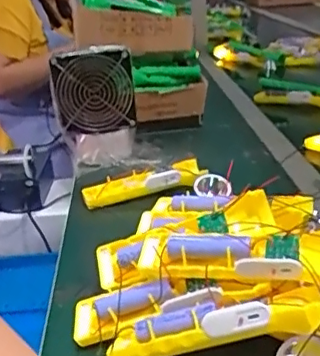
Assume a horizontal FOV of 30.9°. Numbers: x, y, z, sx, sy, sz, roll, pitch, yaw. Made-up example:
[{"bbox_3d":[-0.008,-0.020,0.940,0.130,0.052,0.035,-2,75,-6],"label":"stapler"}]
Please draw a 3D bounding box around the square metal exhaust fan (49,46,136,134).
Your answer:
[{"bbox_3d":[-0.099,-0.128,0.863,0.113,0.114,0.040,-11,22,-16],"label":"square metal exhaust fan"}]

